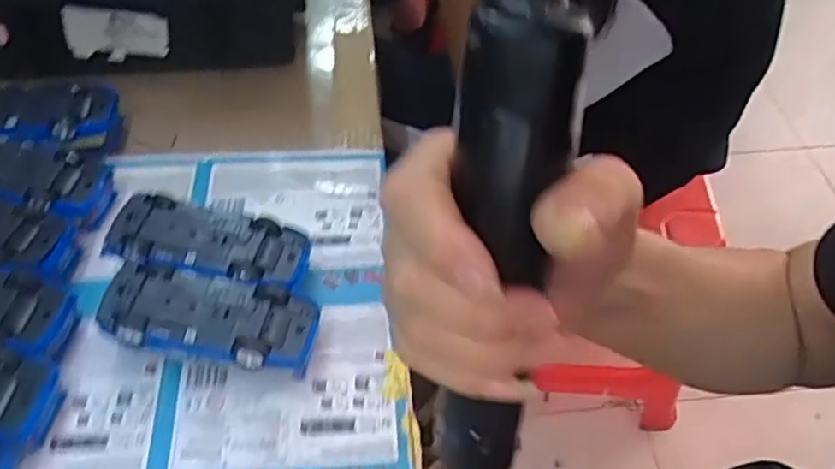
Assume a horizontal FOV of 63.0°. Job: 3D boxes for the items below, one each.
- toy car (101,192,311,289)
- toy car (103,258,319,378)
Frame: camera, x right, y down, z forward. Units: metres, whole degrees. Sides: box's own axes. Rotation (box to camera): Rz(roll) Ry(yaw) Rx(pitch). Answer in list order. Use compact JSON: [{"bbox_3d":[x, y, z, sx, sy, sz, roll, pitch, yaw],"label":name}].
[{"bbox_3d":[-0.138,0.016,0.457,0.131,0.042,0.057,11,52,7],"label":"toy car"},{"bbox_3d":[-0.126,0.056,0.423,0.128,0.042,0.052,10,51,8],"label":"toy car"}]

